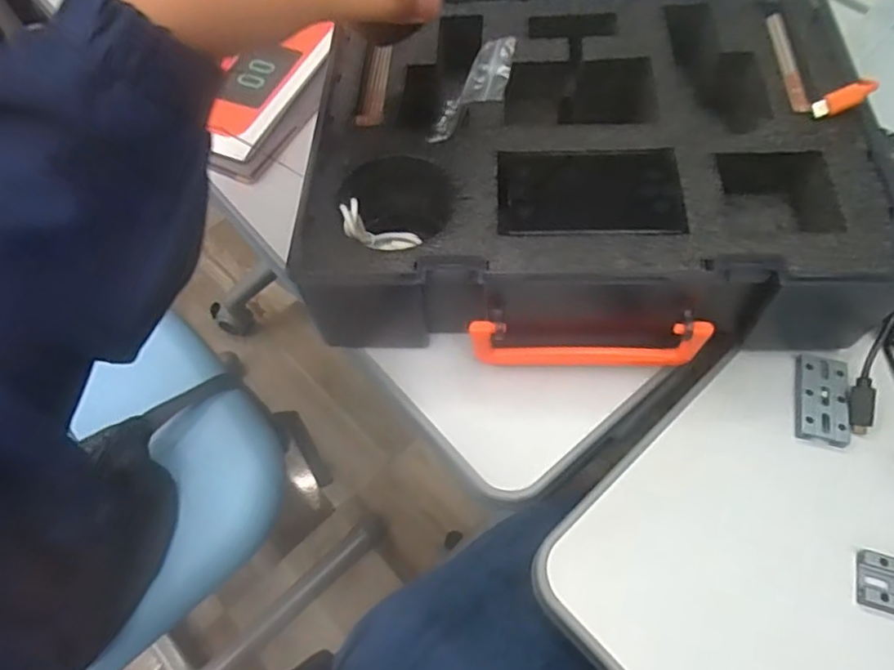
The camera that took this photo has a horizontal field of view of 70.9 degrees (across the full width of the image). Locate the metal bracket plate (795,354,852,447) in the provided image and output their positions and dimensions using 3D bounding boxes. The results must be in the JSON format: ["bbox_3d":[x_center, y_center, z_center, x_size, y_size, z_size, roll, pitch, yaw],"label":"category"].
[{"bbox_3d":[0.200,0.033,0.335,0.025,0.008,0.050,11,60,6],"label":"metal bracket plate"}]

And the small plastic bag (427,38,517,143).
[{"bbox_3d":[0.018,-0.143,0.369,0.028,0.013,0.080,24,66,16],"label":"small plastic bag"}]

